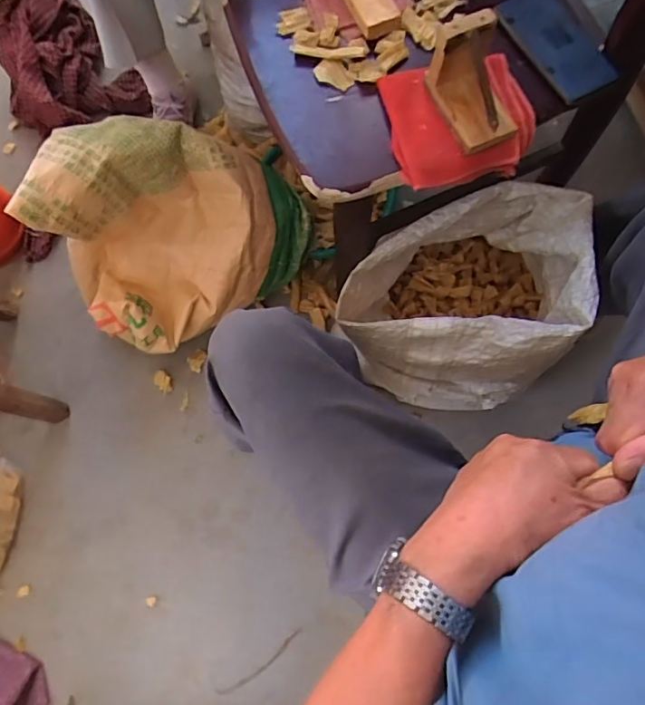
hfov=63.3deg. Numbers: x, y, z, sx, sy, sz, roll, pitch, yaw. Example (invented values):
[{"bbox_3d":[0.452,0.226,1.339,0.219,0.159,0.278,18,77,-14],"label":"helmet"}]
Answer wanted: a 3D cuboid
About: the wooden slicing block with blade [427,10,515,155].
[{"bbox_3d":[0.165,-0.285,0.553,0.065,0.072,0.109,-24,75,-5],"label":"wooden slicing block with blade"}]

